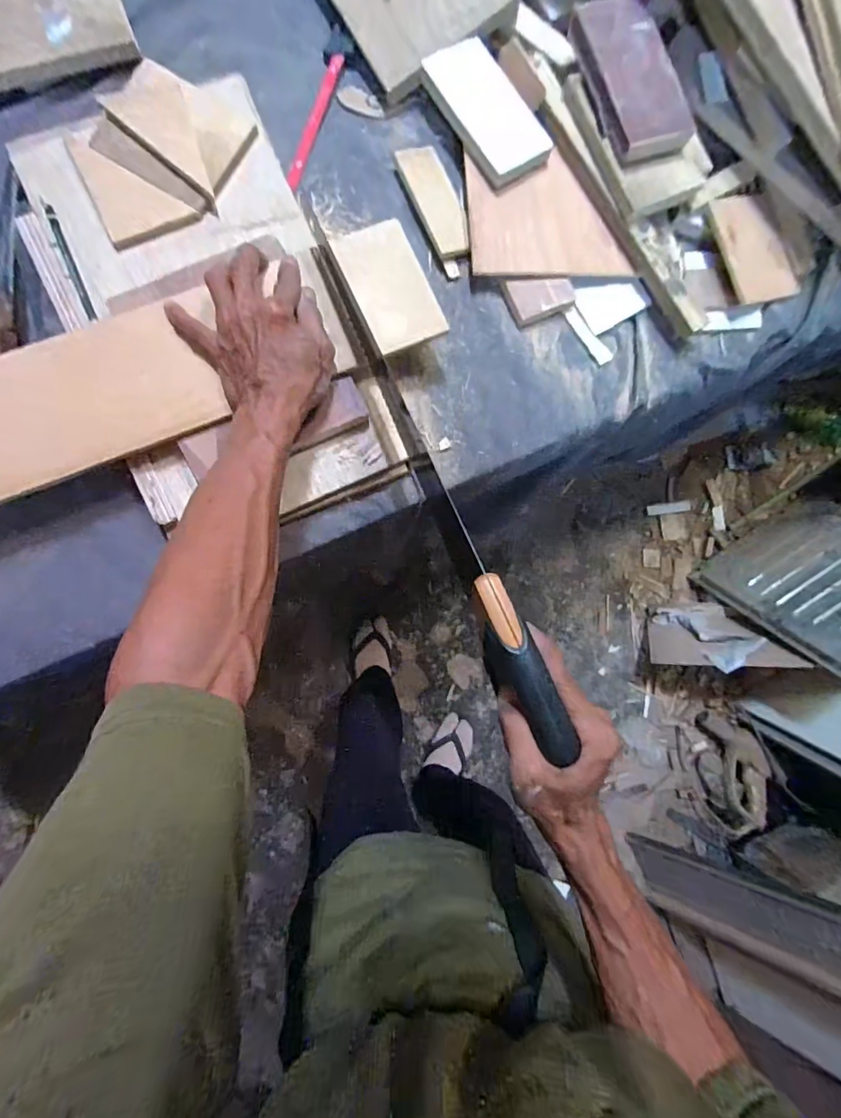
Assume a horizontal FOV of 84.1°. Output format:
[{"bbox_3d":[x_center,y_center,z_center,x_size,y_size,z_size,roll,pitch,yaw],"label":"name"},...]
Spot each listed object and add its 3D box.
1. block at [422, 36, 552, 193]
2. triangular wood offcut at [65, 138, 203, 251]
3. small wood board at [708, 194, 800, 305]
[{"bbox_3d":[0.060,-0.430,0.448,0.073,0.014,0.135,-35,91,-4],"label":"block"},{"bbox_3d":[-0.273,-0.321,0.424,0.124,0.007,0.062,29,87,-3],"label":"triangular wood offcut"},{"bbox_3d":[0.342,-0.318,0.478,0.088,0.006,0.108,-20,91,-20],"label":"small wood board"}]

